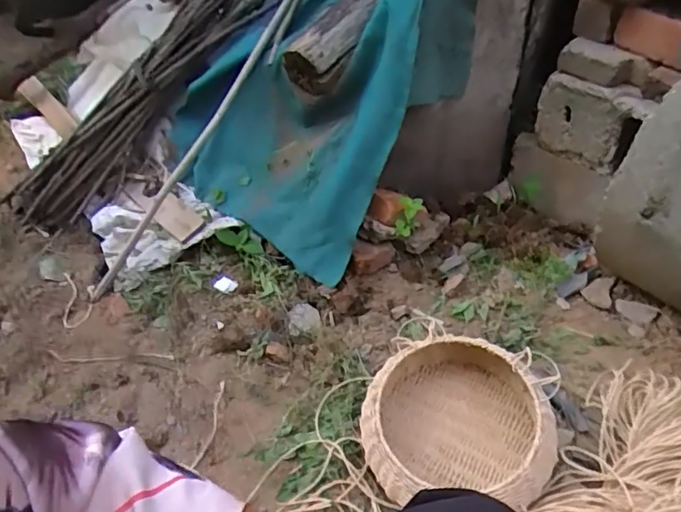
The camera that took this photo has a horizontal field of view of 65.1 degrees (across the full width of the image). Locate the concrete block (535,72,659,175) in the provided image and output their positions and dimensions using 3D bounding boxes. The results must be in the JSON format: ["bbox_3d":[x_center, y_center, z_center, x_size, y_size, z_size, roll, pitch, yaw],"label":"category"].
[{"bbox_3d":[0.599,-0.320,1.312,0.061,0.218,0.252,-23,46,-21],"label":"concrete block"}]

